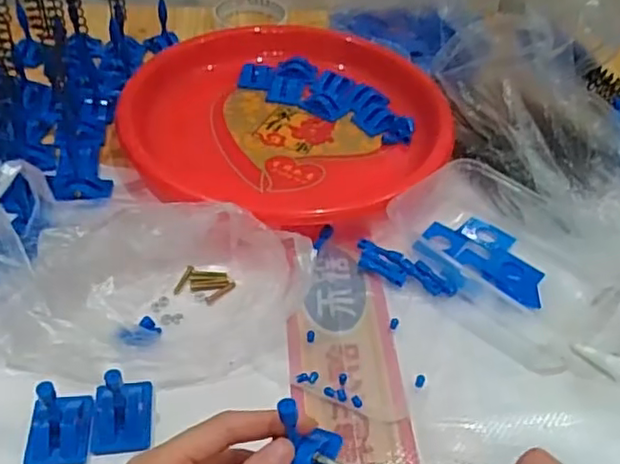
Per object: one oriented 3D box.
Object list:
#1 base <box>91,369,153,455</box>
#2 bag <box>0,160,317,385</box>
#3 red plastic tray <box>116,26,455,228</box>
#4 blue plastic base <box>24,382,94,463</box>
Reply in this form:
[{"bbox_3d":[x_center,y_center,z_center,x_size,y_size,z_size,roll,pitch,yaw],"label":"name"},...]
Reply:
[{"bbox_3d":[-0.112,0.101,0.371,0.033,0.041,0.040,-3,45,-9],"label":"base"},{"bbox_3d":[-0.104,0.019,0.418,0.205,0.084,0.137,0,45,-6],"label":"bag"},{"bbox_3d":[-0.022,-0.101,0.559,0.260,0.069,0.233,-32,57,-29],"label":"red plastic tray"},{"bbox_3d":[-0.146,0.106,0.359,0.035,0.044,0.040,-3,45,-8],"label":"blue plastic base"}]

